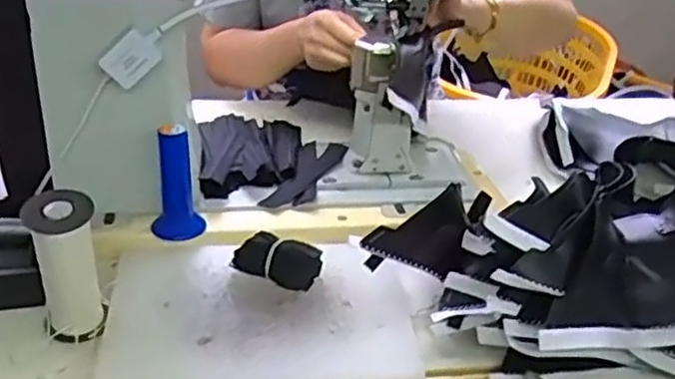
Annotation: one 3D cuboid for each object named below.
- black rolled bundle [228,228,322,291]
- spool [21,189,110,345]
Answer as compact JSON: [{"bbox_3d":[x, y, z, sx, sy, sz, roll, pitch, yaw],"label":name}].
[{"bbox_3d":[-0.062,0.072,0.737,0.088,0.039,0.042,16,38,14],"label":"black rolled bundle"},{"bbox_3d":[-0.246,0.077,0.657,0.057,0.140,0.064,-11,40,-21],"label":"spool"}]

